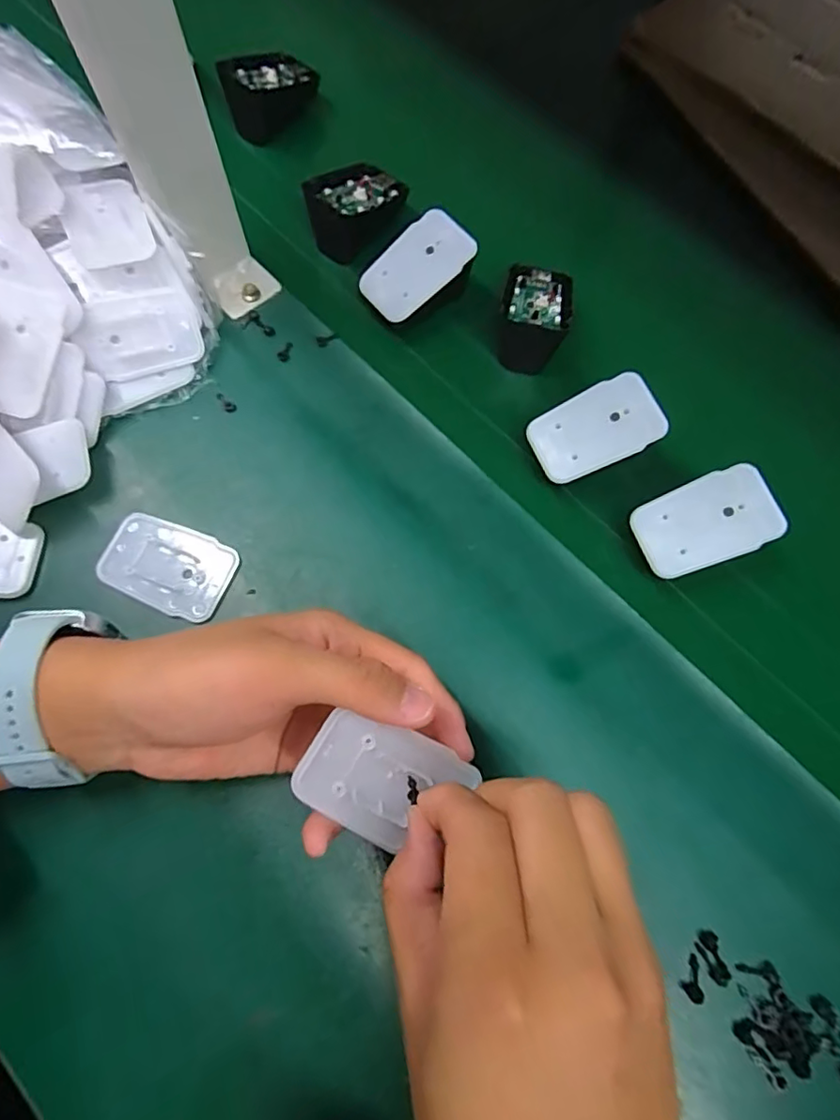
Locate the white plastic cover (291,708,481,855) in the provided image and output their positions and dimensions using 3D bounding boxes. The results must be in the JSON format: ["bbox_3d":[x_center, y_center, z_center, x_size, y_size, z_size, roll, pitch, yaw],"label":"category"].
[{"bbox_3d":[-0.013,0.085,0.213,0.060,0.005,0.043,33,78,-5],"label":"white plastic cover"}]

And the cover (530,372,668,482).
[{"bbox_3d":[0.097,-0.073,0.308,0.068,0.004,0.043,-25,77,10],"label":"cover"}]

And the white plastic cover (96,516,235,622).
[{"bbox_3d":[-0.135,0.003,0.298,0.067,0.005,0.043,20,73,5],"label":"white plastic cover"}]

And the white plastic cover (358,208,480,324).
[{"bbox_3d":[-0.002,-0.178,0.338,0.068,0.004,0.041,-40,81,6],"label":"white plastic cover"}]

